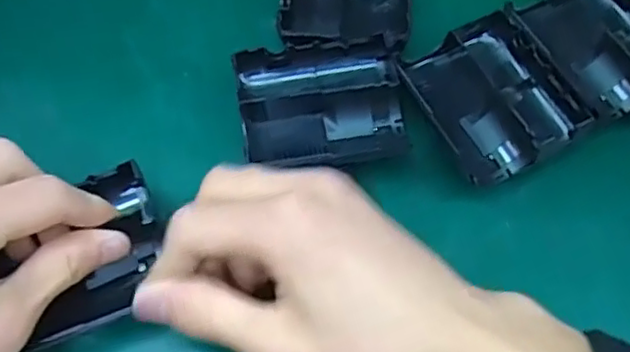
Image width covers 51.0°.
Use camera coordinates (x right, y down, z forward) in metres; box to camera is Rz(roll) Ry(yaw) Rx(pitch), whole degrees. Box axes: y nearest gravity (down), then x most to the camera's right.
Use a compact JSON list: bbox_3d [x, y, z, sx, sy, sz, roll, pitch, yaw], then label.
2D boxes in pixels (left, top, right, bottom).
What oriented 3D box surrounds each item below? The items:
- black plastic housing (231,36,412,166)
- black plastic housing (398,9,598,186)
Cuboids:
[{"bbox_3d":[0.003,-0.033,0.329,0.077,0.030,0.060,-10,64,-4],"label":"black plastic housing"},{"bbox_3d":[0.088,-0.039,0.327,0.065,0.023,0.077,-31,67,-14],"label":"black plastic housing"}]

